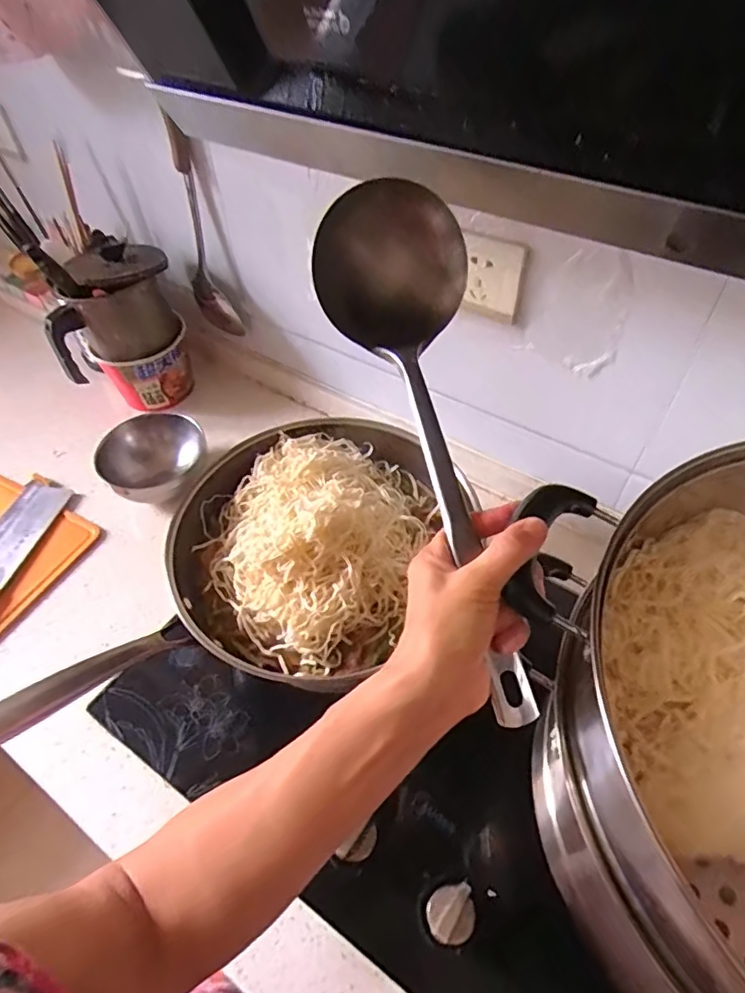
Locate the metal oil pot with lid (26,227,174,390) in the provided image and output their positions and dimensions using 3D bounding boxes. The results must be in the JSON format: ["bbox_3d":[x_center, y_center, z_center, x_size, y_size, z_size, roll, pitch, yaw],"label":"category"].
[{"bbox_3d":[-0.374,-0.276,0.803,0.160,0.155,0.132,-13,52,-9],"label":"metal oil pot with lid"}]

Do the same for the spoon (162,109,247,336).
[{"bbox_3d":[-0.239,-0.353,0.789,0.057,0.320,0.074,-16,53,-10],"label":"spoon"}]

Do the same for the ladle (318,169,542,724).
[{"bbox_3d":[0.046,-0.039,0.359,0.097,0.059,0.344,-13,77,-8],"label":"ladle"}]

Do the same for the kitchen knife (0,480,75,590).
[{"bbox_3d":[-0.490,0.088,0.714,0.084,0.017,0.277,8,52,8],"label":"kitchen knife"}]

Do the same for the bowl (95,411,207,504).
[{"bbox_3d":[-0.299,-0.052,0.775,0.133,0.055,0.142,-1,52,1],"label":"bowl"}]

